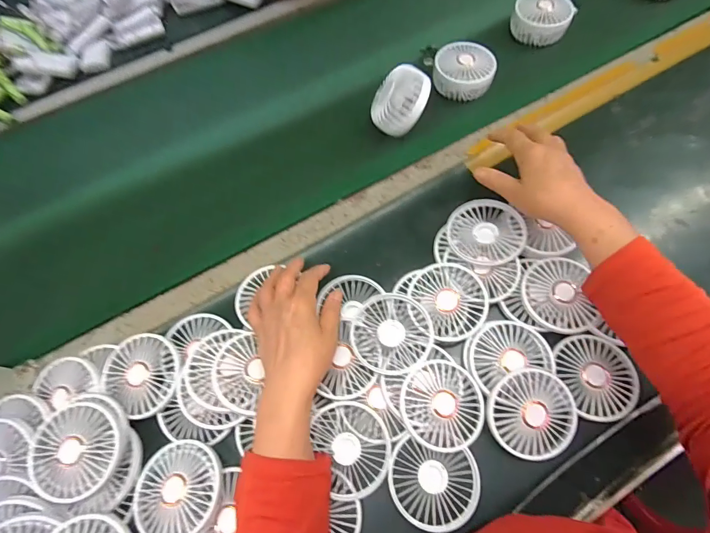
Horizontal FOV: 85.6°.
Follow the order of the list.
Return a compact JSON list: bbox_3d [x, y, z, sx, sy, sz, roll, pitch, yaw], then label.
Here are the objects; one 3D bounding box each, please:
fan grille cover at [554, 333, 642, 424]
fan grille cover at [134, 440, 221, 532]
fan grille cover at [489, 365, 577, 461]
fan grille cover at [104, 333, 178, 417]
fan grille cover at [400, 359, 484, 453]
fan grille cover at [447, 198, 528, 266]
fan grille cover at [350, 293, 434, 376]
[{"bbox_3d":[0.260,0.116,0.414,0.073,0.015,0.087,-20,66,-5],"label":"fan grille cover"},{"bbox_3d":[-0.173,0.218,0.374,0.086,0.014,0.082,40,74,19],"label":"fan grille cover"},{"bbox_3d":[0.181,0.150,0.394,0.086,0.017,0.084,28,81,4],"label":"fan grille cover"},{"bbox_3d":[-0.234,0.118,0.425,0.086,0.025,0.078,36,72,13],"label":"fan grille cover"},{"bbox_3d":[0.091,0.143,0.399,0.083,0.020,0.085,6,66,7],"label":"fan grille cover"},{"bbox_3d":[0.157,-0.042,0.463,0.088,0.019,0.087,38,74,19],"label":"fan grille cover"},{"bbox_3d":[0.040,0.073,0.425,0.085,0.010,0.090,-37,68,-12],"label":"fan grille cover"}]

